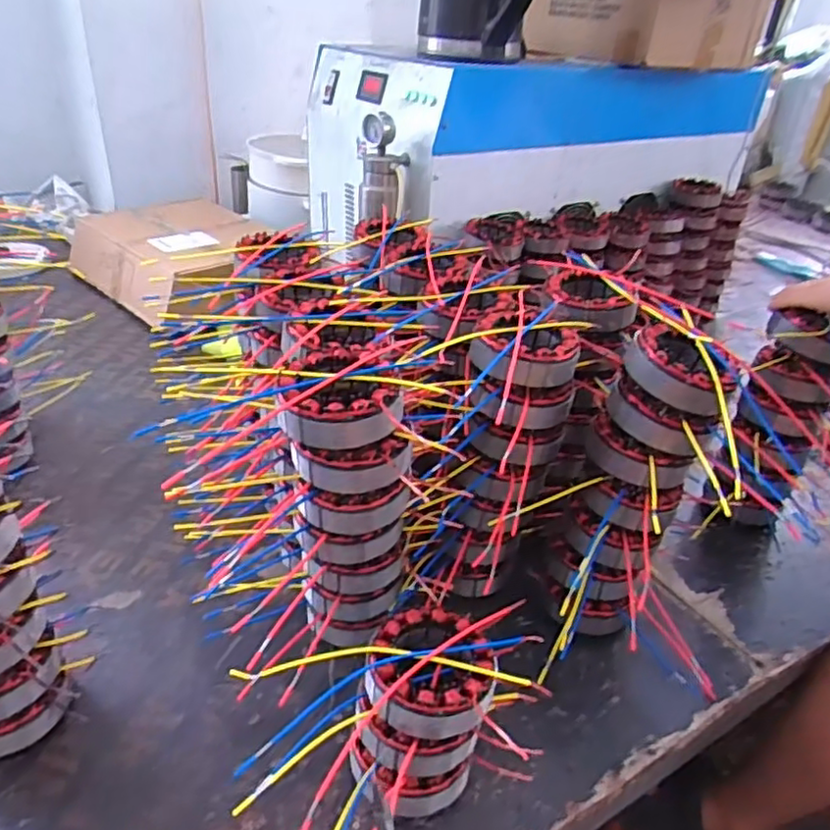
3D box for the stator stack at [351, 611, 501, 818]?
[{"bbox_3d":[0.006,0.210,0.468,0.083,0.117,0.093,10,32,7],"label":"stator stack"}]

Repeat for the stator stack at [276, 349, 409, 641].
[{"bbox_3d":[-0.055,0.074,0.522,0.095,0.245,0.089,1,32,-6],"label":"stator stack"}]

